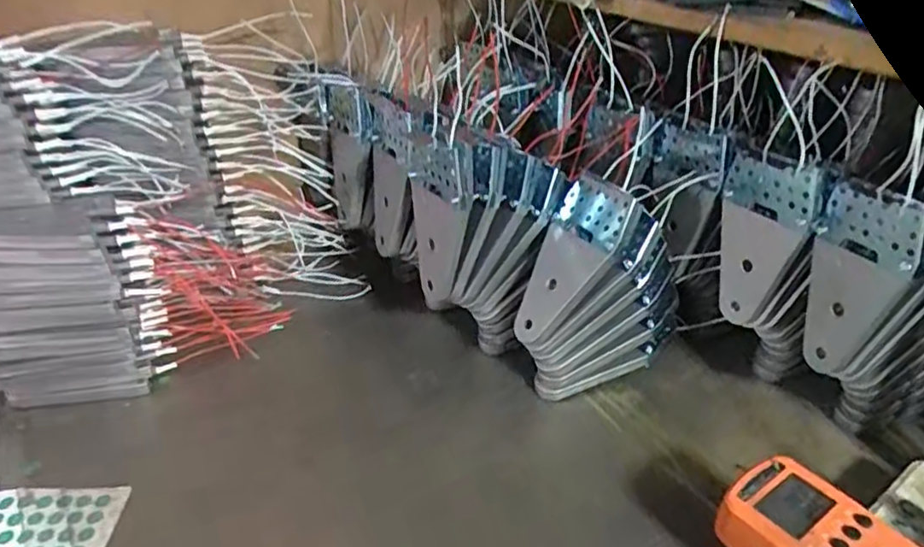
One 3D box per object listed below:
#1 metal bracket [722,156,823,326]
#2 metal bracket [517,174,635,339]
[{"bbox_3d":[0.217,-0.020,0.474,0.011,0.124,0.065,-18,31,-29],"label":"metal bracket"},{"bbox_3d":[0.078,-0.008,0.483,0.018,0.127,0.057,21,13,-42],"label":"metal bracket"}]

